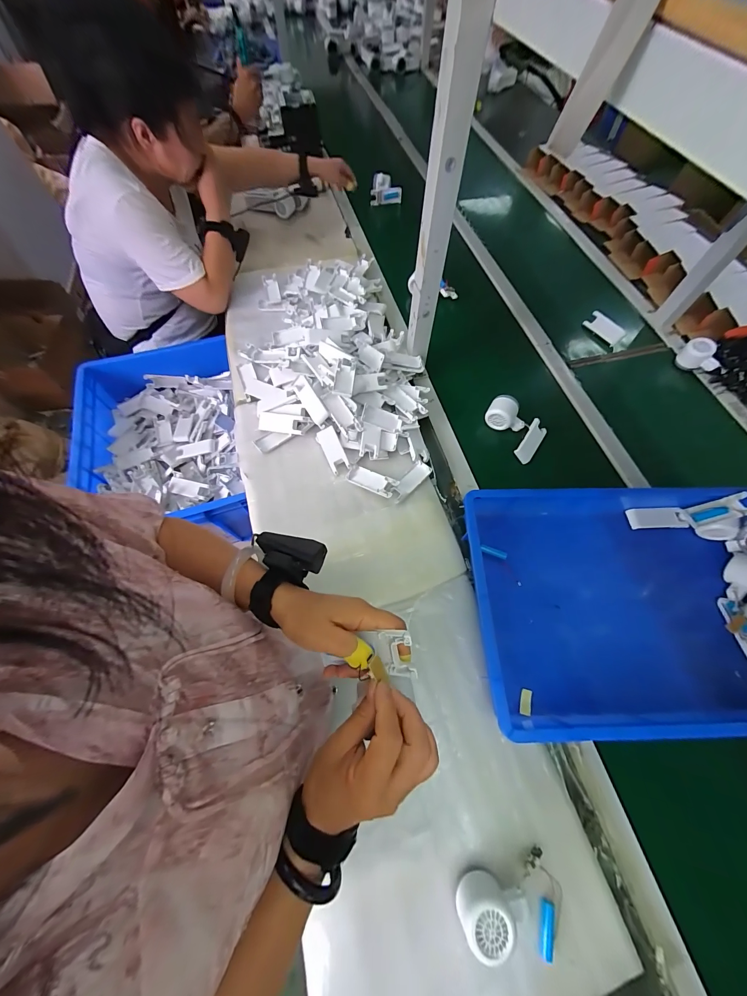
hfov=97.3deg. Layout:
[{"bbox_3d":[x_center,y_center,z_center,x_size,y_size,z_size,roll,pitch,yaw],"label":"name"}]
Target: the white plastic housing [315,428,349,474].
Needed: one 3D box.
[{"bbox_3d":[-0.082,-0.097,0.674,0.043,0.009,0.102,-30,76,2],"label":"white plastic housing"}]

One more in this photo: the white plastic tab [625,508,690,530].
[{"bbox_3d":[0.535,0.038,0.622,0.101,0.021,0.037,-2,65,-1],"label":"white plastic tab"}]

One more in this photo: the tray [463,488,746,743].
[{"bbox_3d":[0.436,0.162,0.538,0.529,0.068,0.357,-1,65,-1],"label":"tray"}]

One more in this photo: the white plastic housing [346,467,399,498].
[{"bbox_3d":[-0.004,-0.035,0.647,0.101,0.019,0.039,28,68,12],"label":"white plastic housing"}]

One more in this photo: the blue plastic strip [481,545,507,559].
[{"bbox_3d":[0.215,0.098,0.591,0.048,0.013,0.012,17,66,7],"label":"blue plastic strip"}]

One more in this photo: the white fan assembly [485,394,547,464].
[{"bbox_3d":[0.298,-0.151,0.697,0.129,0.056,0.094,32,69,14],"label":"white fan assembly"}]

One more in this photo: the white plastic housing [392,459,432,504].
[{"bbox_3d":[0.072,-0.032,0.647,0.033,0.014,0.103,39,70,16],"label":"white plastic housing"}]

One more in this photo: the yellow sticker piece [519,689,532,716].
[{"bbox_3d":[0.232,0.311,0.500,0.015,0.004,0.034,14,66,6],"label":"yellow sticker piece"}]

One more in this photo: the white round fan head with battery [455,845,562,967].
[{"bbox_3d":[0.169,0.496,0.386,0.130,0.053,0.092,-11,66,-5],"label":"white round fan head with battery"}]

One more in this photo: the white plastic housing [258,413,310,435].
[{"bbox_3d":[-0.188,-0.155,0.690,0.107,0.016,0.039,9,93,7],"label":"white plastic housing"}]

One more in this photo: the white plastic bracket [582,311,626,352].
[{"bbox_3d":[0.608,-0.442,0.862,0.105,0.047,0.022,42,71,3],"label":"white plastic bracket"}]

